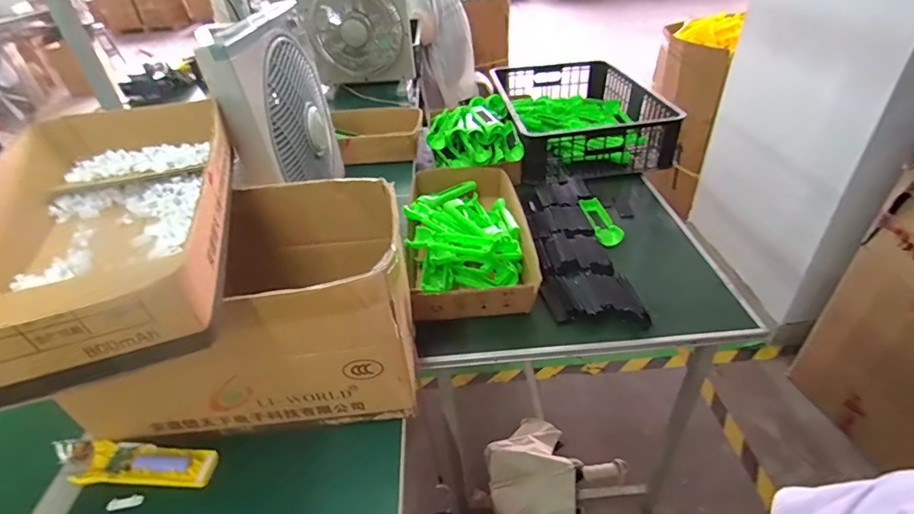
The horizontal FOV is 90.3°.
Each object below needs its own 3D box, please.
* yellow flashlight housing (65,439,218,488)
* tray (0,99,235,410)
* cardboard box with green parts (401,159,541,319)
[{"bbox_3d":[-0.382,0.255,0.562,0.162,0.025,0.051,-2,38,5],"label":"yellow flashlight housing"},{"bbox_3d":[-0.374,-0.050,0.493,0.221,0.084,0.439,-15,38,-12],"label":"tray"},{"bbox_3d":[0.021,-0.071,0.961,0.235,0.088,0.498,-6,37,-1],"label":"cardboard box with green parts"}]

